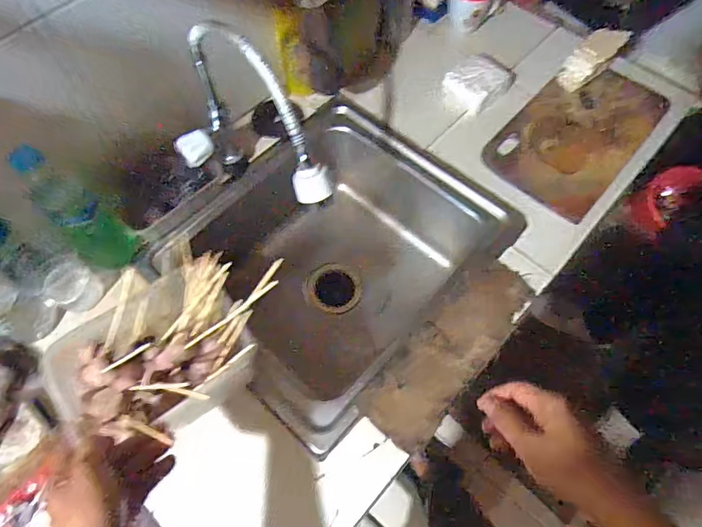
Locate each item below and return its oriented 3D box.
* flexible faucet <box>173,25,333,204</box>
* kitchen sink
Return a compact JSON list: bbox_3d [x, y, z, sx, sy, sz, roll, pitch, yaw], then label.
[{"bbox_3d":[-0.131,-0.175,0.572,0.261,0.215,0.078,28,67,14],"label":"flexible faucet"},{"bbox_3d":[-0.027,-0.002,0.795,0.418,0.187,0.479,41,71,19],"label":"kitchen sink"}]

